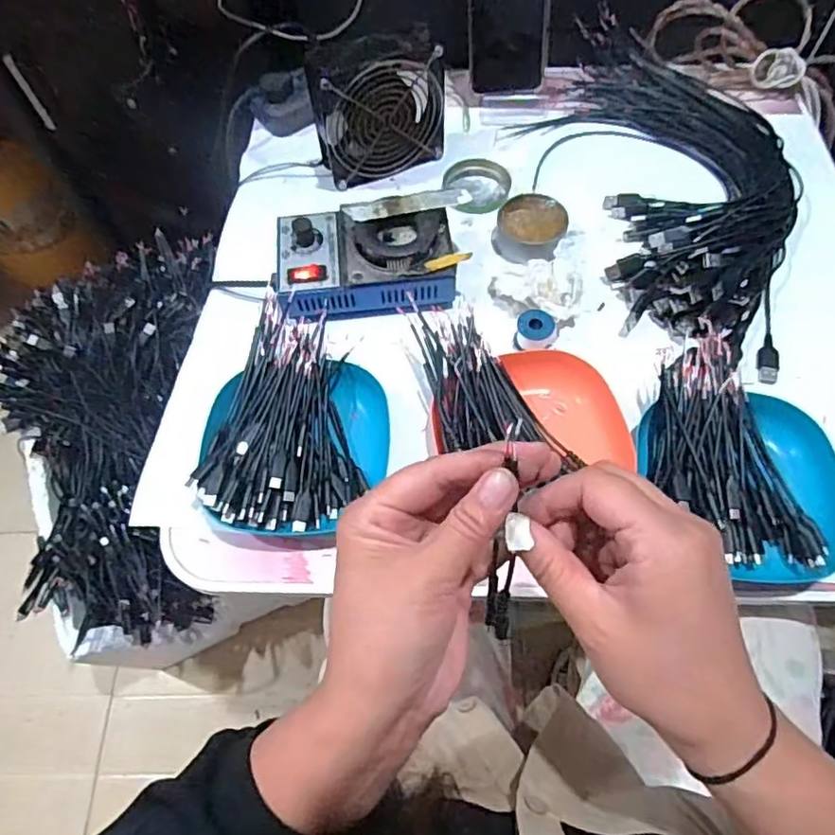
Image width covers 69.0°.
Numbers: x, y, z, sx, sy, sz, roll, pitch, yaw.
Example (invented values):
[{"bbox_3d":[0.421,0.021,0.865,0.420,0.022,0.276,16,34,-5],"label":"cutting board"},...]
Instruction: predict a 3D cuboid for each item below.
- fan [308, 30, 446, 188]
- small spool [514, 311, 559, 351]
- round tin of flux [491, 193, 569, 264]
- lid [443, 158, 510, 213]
[{"bbox_3d":[-0.040,-0.291,0.574,0.128,0.119,0.047,-20,64,-7],"label":"fan"},{"bbox_3d":[0.100,-0.073,0.508,0.033,0.029,0.026,14,65,9],"label":"small spool"},{"bbox_3d":[0.102,-0.171,0.556,0.062,0.033,0.056,19,66,11],"label":"round tin of flux"},{"bbox_3d":[0.060,-0.231,0.604,0.063,0.009,0.067,-1,63,2],"label":"lid"}]

